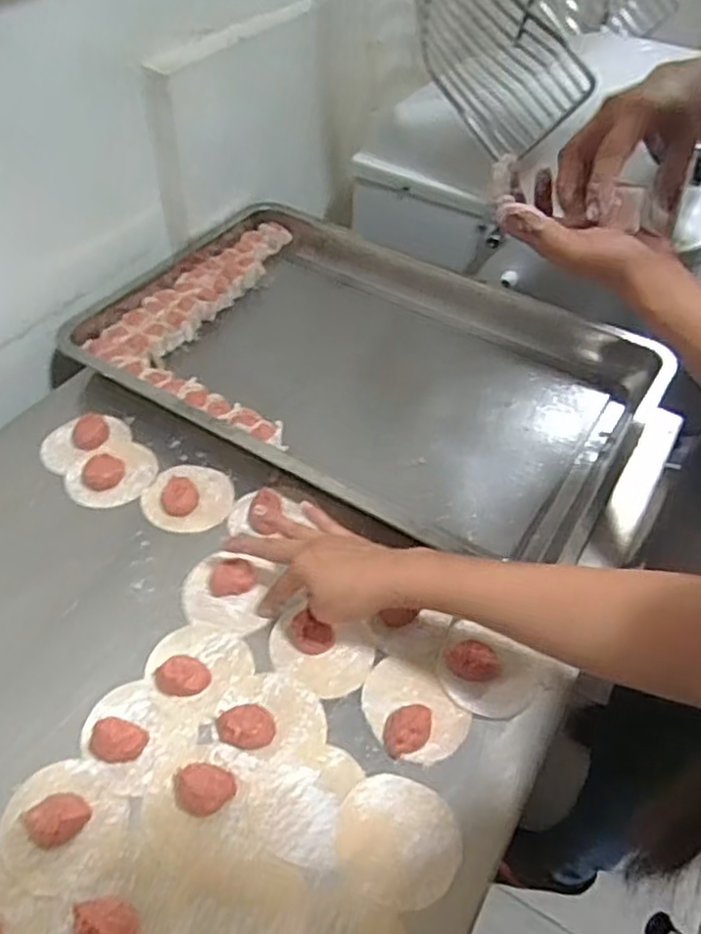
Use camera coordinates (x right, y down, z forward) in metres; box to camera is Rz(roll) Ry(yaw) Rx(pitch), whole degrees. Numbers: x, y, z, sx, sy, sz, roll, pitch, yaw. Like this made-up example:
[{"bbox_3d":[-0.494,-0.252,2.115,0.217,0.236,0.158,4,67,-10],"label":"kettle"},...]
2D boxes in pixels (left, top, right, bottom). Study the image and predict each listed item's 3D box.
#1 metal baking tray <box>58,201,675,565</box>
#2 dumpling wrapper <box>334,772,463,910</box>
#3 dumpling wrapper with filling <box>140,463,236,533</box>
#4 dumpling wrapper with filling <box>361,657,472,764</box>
[{"bbox_3d":[0.010,-0.124,0.787,0.583,0.050,0.392,27,52,19],"label":"metal baking tray"},{"bbox_3d":[0.033,0.255,0.476,0.083,0.004,0.078,14,50,7],"label":"dumpling wrapper"},{"bbox_3d":[-0.156,0.026,0.673,0.083,0.015,0.079,2,48,-2],"label":"dumpling wrapper with filling"},{"bbox_3d":[0.047,0.182,0.532,0.067,0.019,0.084,-26,55,-25],"label":"dumpling wrapper with filling"}]

